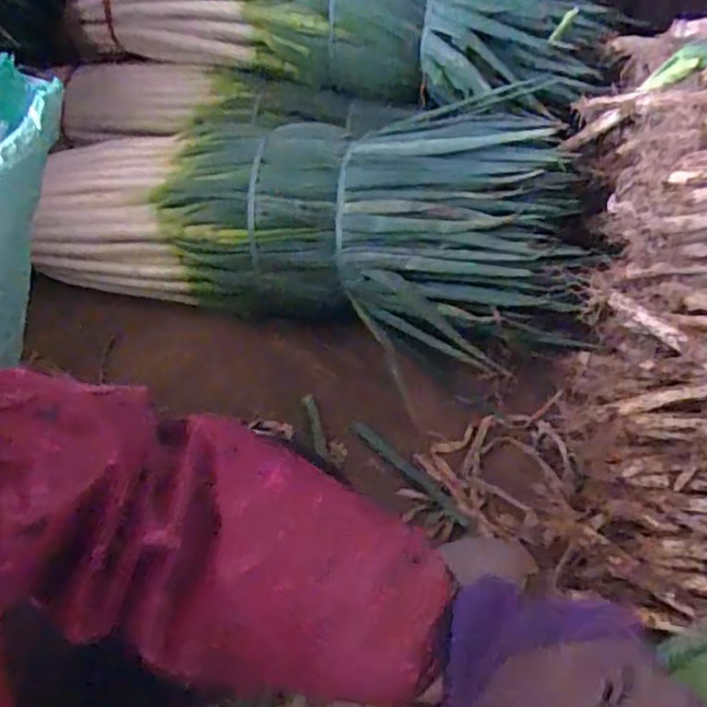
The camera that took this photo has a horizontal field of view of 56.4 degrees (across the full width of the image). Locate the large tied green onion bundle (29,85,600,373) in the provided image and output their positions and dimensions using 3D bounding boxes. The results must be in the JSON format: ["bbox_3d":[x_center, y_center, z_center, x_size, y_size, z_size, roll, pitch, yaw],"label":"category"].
[{"bbox_3d":[-0.059,-0.205,0.991,0.760,0.227,0.383,4,51,3],"label":"large tied green onion bundle"}]

